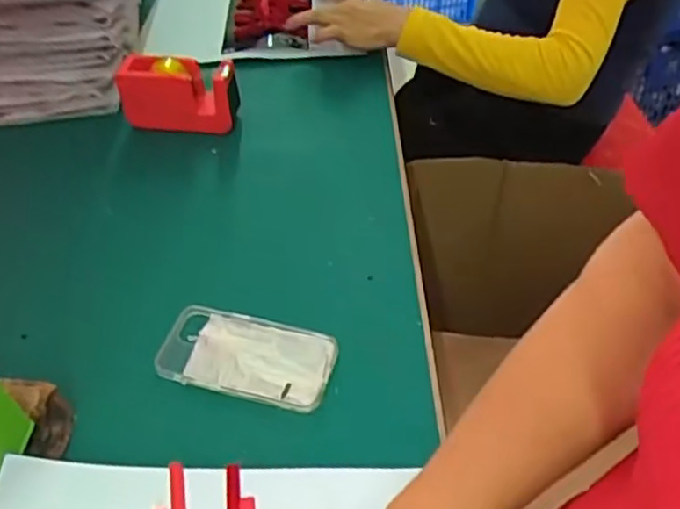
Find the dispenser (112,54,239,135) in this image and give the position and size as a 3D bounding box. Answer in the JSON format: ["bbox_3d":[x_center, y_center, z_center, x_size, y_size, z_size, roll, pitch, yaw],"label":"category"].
[{"bbox_3d":[-0.190,-0.190,0.817,0.139,0.073,0.052,4,48,6],"label":"dispenser"}]

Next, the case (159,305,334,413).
[{"bbox_3d":[-0.082,0.089,0.606,0.154,0.012,0.081,12,49,13],"label":"case"}]

